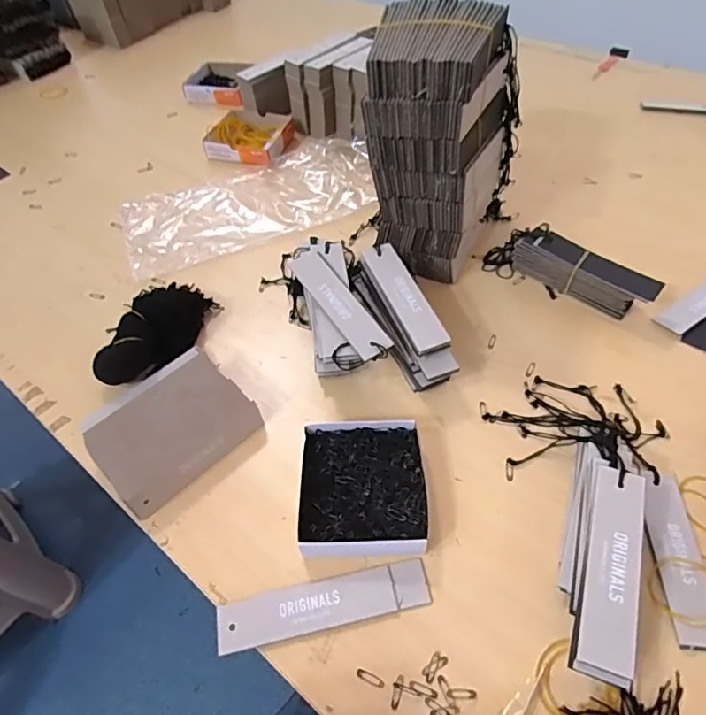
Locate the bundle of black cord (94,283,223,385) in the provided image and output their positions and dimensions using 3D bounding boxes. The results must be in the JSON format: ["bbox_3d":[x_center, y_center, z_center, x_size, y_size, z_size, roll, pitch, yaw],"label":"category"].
[{"bbox_3d":[-0.199,-0.034,0.529,0.062,0.043,0.148,12,53,13],"label":"bundle of black cord"}]

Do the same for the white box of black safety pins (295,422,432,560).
[{"bbox_3d":[0.008,0.105,0.411,0.094,0.025,0.110,-2,51,3],"label":"white box of black safety pins"}]

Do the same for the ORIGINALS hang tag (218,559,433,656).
[{"bbox_3d":[-0.020,0.177,0.366,0.151,0.004,0.033,-11,51,-6],"label":"ORIGINALS hang tag"}]

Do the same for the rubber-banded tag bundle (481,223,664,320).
[{"bbox_3d":[0.228,-0.097,0.547,0.174,0.047,0.045,28,58,24],"label":"rubber-banded tag bundle"}]

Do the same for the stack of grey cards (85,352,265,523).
[{"bbox_3d":[-0.158,0.063,0.449,0.127,0.035,0.105,-38,58,-24],"label":"stack of grey cards"}]

